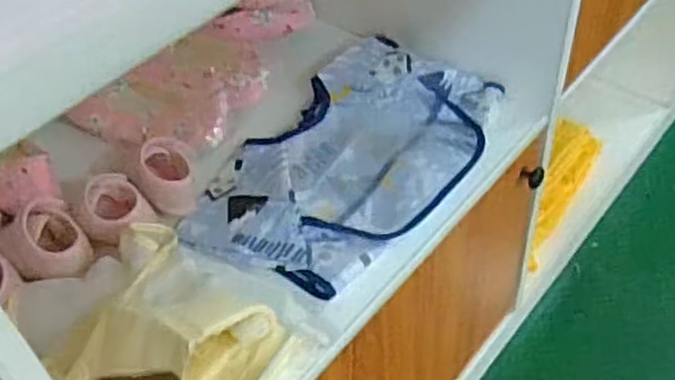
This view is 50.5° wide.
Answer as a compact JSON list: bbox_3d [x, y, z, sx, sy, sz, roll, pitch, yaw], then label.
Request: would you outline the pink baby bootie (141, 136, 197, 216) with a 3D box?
[{"bbox_3d":[-0.170,-0.012,0.718,0.052,0.055,0.063,-13,47,-7],"label":"pink baby bootie"}]

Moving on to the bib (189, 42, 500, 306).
[{"bbox_3d":[0.017,-0.038,0.754,0.213,0.033,0.336,28,55,28],"label":"bib"}]

